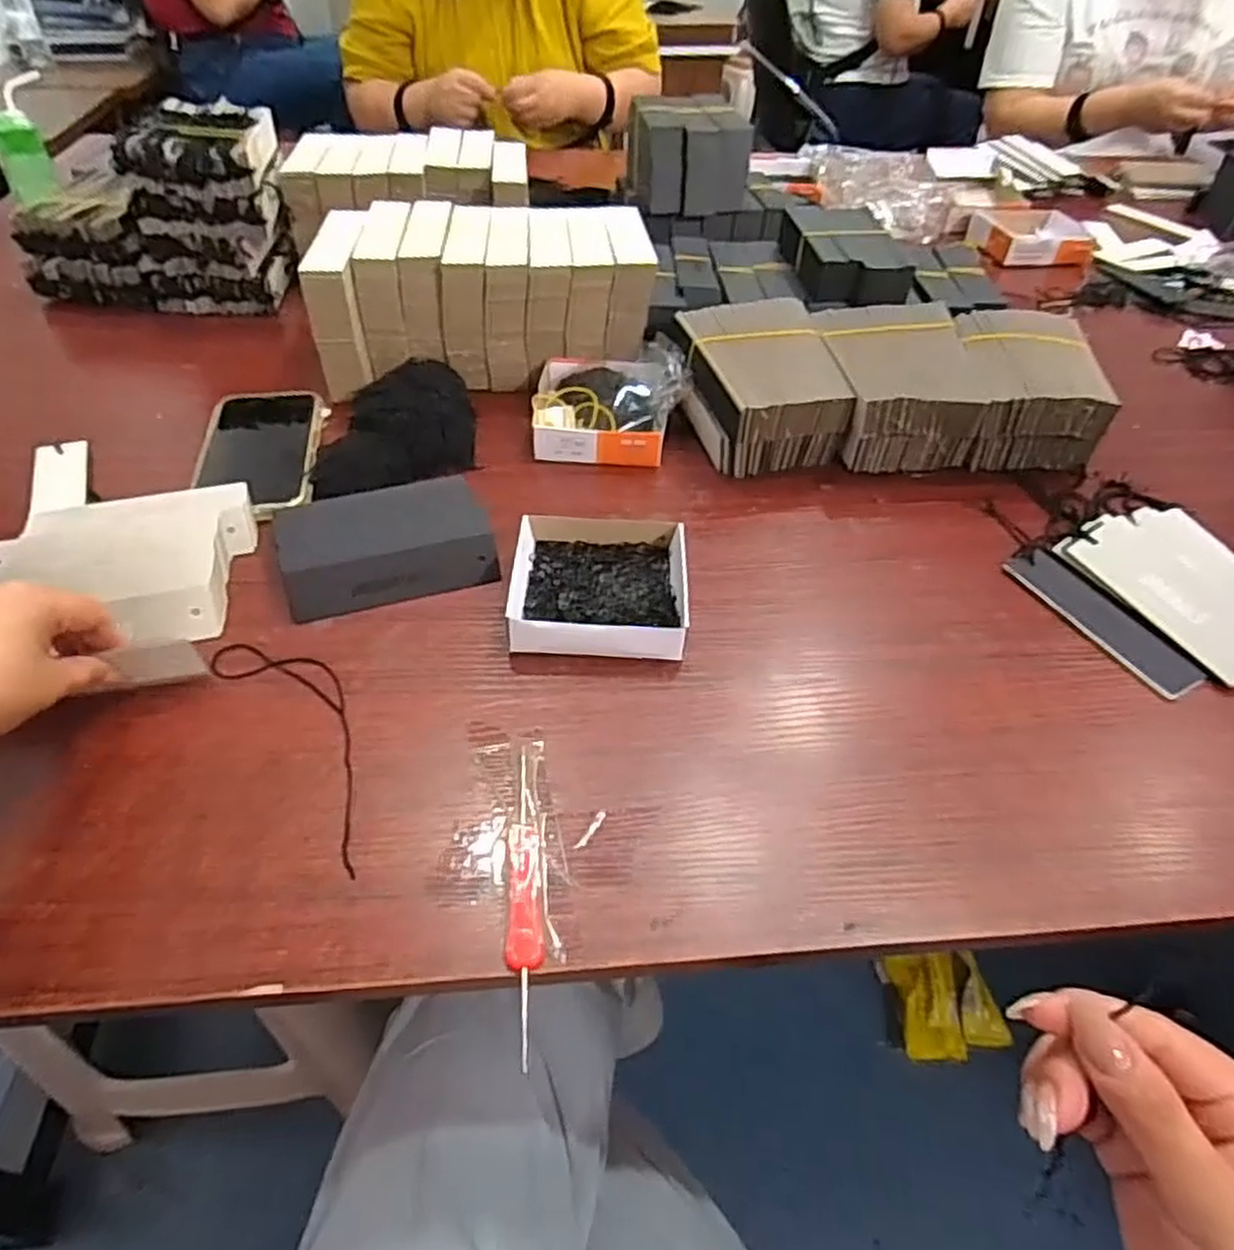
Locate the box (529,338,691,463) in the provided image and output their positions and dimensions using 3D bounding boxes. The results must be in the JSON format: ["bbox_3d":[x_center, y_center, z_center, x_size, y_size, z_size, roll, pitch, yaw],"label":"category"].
[{"bbox_3d":[-0.005,-0.181,0.604,0.117,0.047,0.118,2,46,-1],"label":"box"}]

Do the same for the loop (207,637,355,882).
[{"bbox_3d":[-0.160,0.056,0.406,0.051,0.004,0.172,-31,56,-29],"label":"loop"}]

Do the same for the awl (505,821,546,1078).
[{"bbox_3d":[-0.040,0.135,0.334,0.016,0.009,0.102,-1,46,-4],"label":"awl"}]

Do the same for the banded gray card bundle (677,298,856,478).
[{"bbox_3d":[0.108,-0.188,0.597,0.107,0.069,0.134,-8,47,-10],"label":"banded gray card bundle"}]

